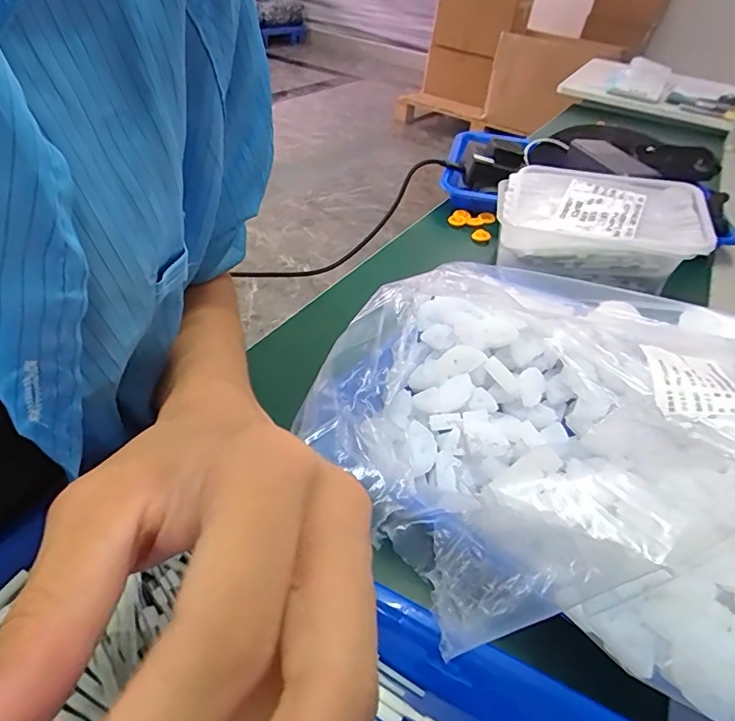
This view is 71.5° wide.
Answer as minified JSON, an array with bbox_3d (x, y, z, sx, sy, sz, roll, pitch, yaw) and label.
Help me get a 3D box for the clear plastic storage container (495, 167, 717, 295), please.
[{"bbox_3d":[0.213,-0.128,0.486,0.176,0.070,0.136,17,41,11],"label":"clear plastic storage container"}]

